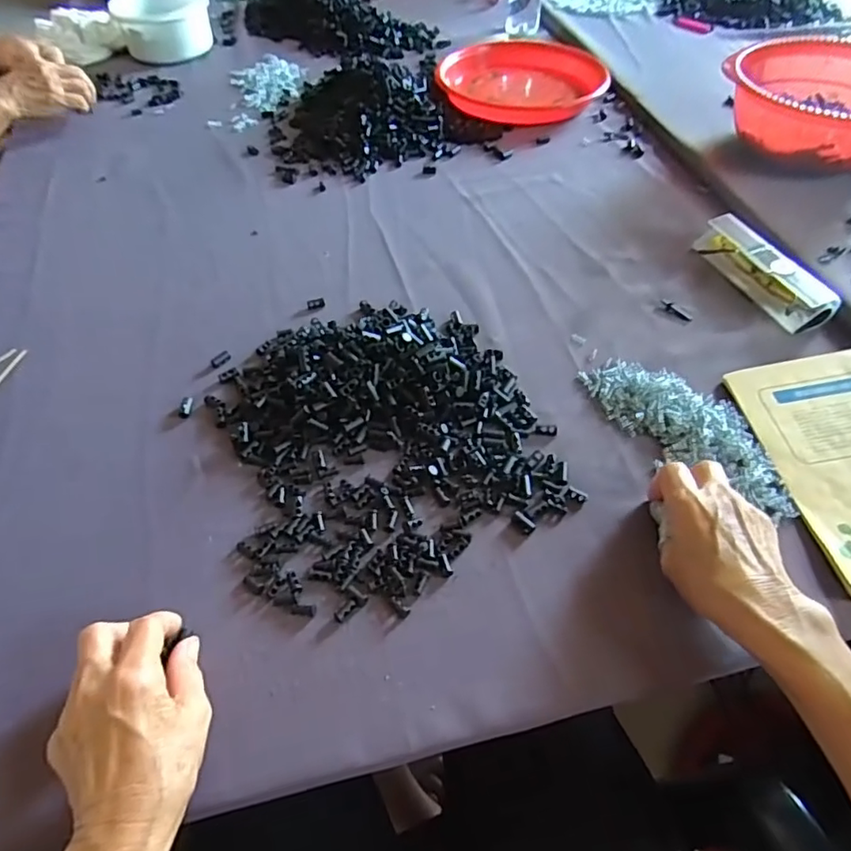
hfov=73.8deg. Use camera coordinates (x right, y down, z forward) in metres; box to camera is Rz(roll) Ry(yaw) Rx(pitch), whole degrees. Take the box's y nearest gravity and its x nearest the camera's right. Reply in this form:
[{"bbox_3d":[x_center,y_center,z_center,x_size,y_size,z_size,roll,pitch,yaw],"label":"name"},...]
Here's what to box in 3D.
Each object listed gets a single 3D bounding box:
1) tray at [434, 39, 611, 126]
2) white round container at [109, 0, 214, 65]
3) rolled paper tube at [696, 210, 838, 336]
[{"bbox_3d":[0.148,-0.535,0.874,0.243,0.037,0.206,-34,58,-22],"label":"tray"},{"bbox_3d":[-0.471,-0.731,1.030,0.156,0.077,0.156,-1,52,2],"label":"white round container"},{"bbox_3d":[0.344,-0.161,0.577,0.045,0.028,0.153,-16,53,-10],"label":"rolled paper tube"}]

